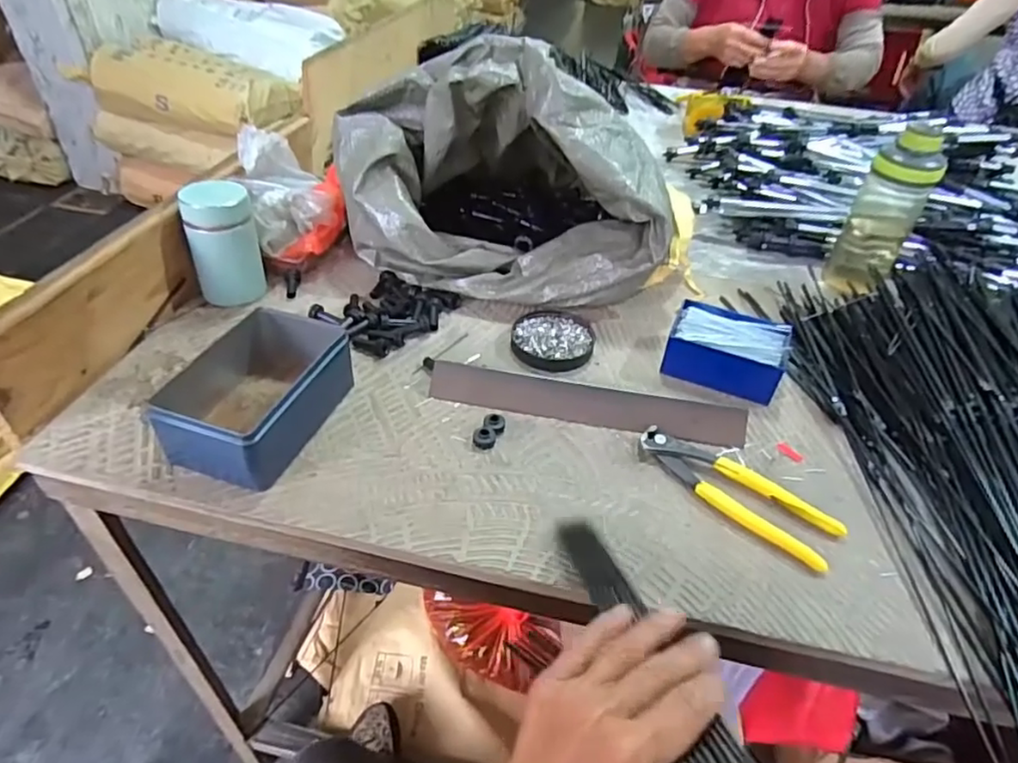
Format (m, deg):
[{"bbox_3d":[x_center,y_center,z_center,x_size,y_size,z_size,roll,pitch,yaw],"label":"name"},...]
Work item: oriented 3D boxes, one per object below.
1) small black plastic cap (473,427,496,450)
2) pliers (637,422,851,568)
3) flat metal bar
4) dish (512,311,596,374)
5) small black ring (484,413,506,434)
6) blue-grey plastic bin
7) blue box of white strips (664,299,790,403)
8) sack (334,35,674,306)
[{"bbox_3d":[-0.021,0.047,0.523,0.019,0.013,0.017,1,42,-3],"label":"small black plastic cap"},{"bbox_3d":[0.179,0.086,0.496,0.162,0.013,0.051,32,49,28],"label":"pliers"},{"bbox_3d":[0.069,0.020,0.555,0.279,0.007,0.035,9,80,5],"label":"flat metal bar"},{"bbox_3d":[0.046,-0.046,0.641,0.083,0.016,0.088,2,42,-2],"label":"dish"},{"bbox_3d":[-0.013,0.038,0.534,0.017,0.011,0.018,2,42,-2],"label":"small black ring"},{"bbox_3d":[-0.209,0.008,0.518,0.105,0.063,0.148,15,43,12],"label":"blue-grey plastic bin"},{"bbox_3d":[0.215,-0.032,0.612,0.108,0.040,0.083,18,43,15],"label":"blue box of white strips"},{"bbox_3d":[0.006,-0.246,0.687,0.355,0.212,0.252,12,42,9],"label":"sack"}]

